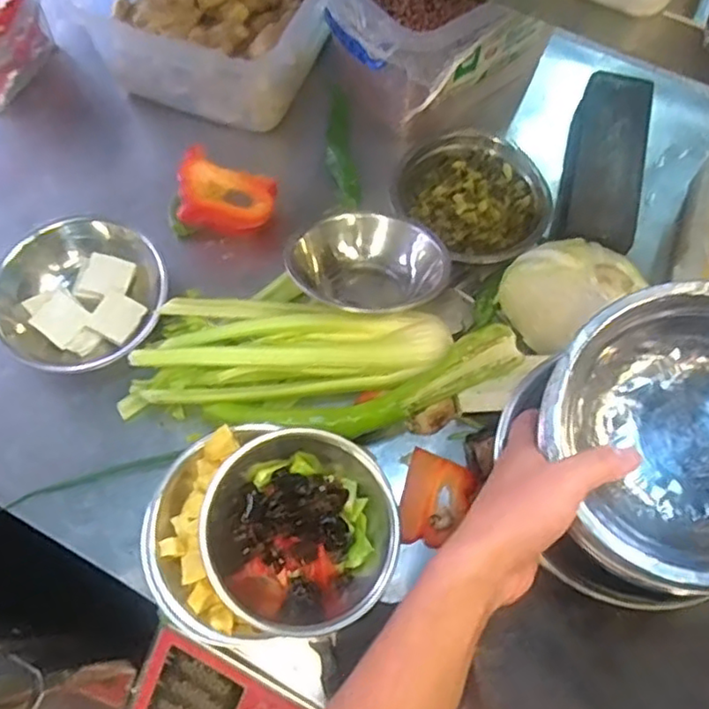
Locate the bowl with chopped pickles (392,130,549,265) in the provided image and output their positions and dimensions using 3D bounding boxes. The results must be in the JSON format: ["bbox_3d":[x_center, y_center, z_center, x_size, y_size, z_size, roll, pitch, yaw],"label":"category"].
[{"bbox_3d":[0.124,-0.168,0.688,0.155,0.049,0.136,37,72,13],"label":"bowl with chopped pickles"}]

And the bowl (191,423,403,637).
[{"bbox_3d":[-0.040,0.136,0.508,0.142,0.067,0.147,0,68,0],"label":"bowl"}]

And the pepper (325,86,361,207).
[{"bbox_3d":[-0.016,-0.227,0.715,0.031,0.031,0.142,-7,68,-3],"label":"pepper"}]

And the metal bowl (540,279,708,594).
[{"bbox_3d":[0.204,0.046,0.391,0.166,0.065,0.173,-30,68,13],"label":"metal bowl"}]

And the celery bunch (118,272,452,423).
[{"bbox_3d":[-0.065,-0.012,0.607,0.305,0.051,0.119,-5,68,-3],"label":"celery bunch"}]

